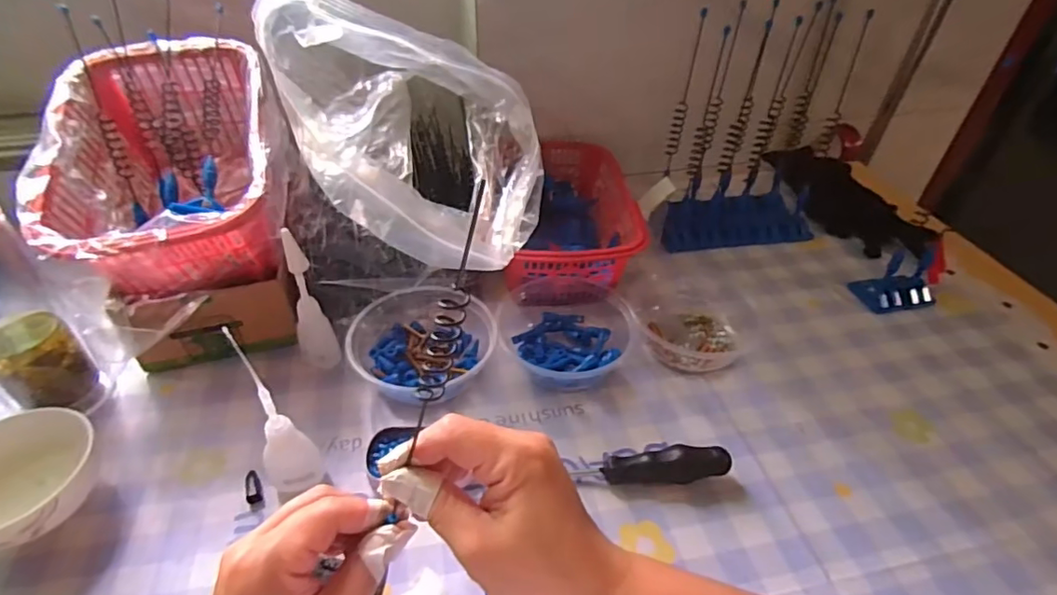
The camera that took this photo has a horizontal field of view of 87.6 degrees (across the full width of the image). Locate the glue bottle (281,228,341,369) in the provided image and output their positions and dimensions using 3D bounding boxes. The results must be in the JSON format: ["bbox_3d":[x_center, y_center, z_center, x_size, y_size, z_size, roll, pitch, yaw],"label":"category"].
[{"bbox_3d":[-0.174,0.009,0.432,0.027,0.125,0.034,-21,48,-22],"label":"glue bottle"}]

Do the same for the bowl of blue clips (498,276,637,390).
[{"bbox_3d":[0.026,0.030,0.468,0.112,0.040,0.104,1,43,-1],"label":"bowl of blue clips"}]

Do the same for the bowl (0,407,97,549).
[{"bbox_3d":[-0.316,0.118,0.345,0.083,0.049,0.085,1,43,-1],"label":"bowl"}]

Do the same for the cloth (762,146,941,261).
[{"bbox_3d":[0.375,-0.113,0.636,0.103,0.045,0.185,-21,48,-22],"label":"cloth"}]

